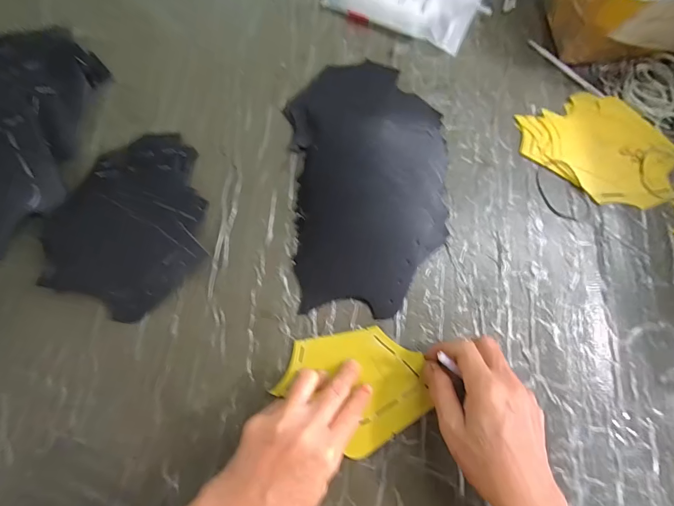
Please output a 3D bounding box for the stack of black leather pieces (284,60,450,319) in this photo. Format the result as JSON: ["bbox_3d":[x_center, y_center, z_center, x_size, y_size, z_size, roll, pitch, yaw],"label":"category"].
[{"bbox_3d":[0.035,-0.084,0.376,0.161,0.024,0.279,-5,75,-1],"label":"stack of black leather pieces"}]

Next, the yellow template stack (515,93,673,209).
[{"bbox_3d":[0.287,-0.117,0.389,0.159,0.012,0.119,41,79,11],"label":"yellow template stack"}]

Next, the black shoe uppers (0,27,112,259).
[{"bbox_3d":[-0.337,-0.126,0.372,0.123,0.053,0.254,9,75,3],"label":"black shoe uppers"}]

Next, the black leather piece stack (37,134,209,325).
[{"bbox_3d":[-0.206,-0.037,0.358,0.152,0.036,0.199,-1,75,0],"label":"black leather piece stack"}]

